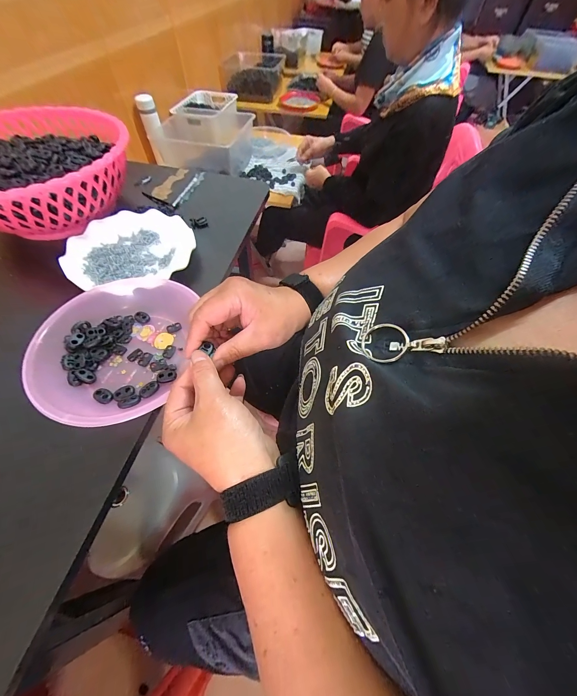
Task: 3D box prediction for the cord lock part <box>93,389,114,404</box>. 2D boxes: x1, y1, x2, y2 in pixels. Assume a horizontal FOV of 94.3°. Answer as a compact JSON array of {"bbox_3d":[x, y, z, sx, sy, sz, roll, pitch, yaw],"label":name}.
[{"bbox_3d":[-0.207,0.053,0.298,0.023,0.004,0.015,25,59,13],"label":"cord lock part"}]

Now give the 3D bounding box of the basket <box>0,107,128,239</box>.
[{"bbox_3d":[-0.404,-0.278,0.434,0.277,0.093,0.269,-11,58,-11],"label":"basket"}]

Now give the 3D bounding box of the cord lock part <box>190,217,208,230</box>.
[{"bbox_3d":[-0.163,-0.227,0.488,0.029,0.017,0.011,-10,58,-10],"label":"cord lock part"}]

